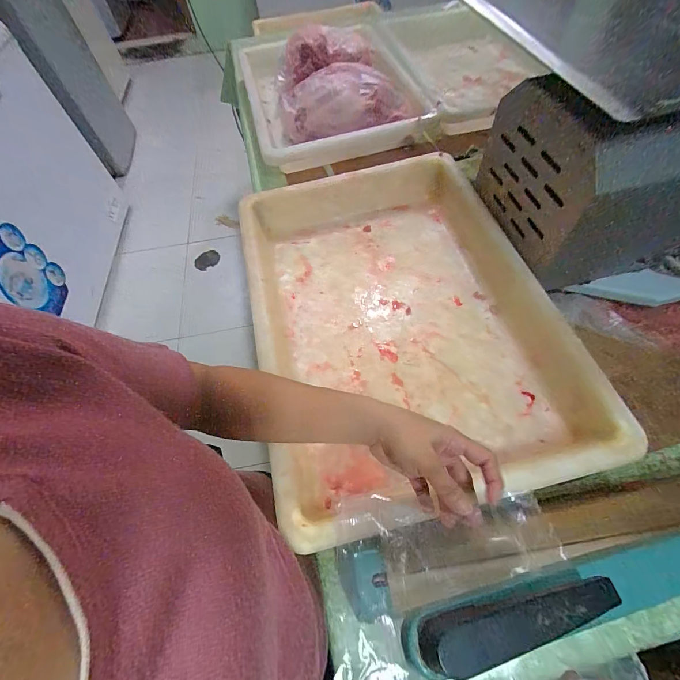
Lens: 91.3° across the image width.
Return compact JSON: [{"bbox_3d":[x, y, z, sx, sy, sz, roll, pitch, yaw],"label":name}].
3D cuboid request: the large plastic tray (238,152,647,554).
[{"bbox_3d":[0.081,-0.057,0.519,0.417,0.096,0.578,-14,60,-4],"label":"large plastic tray"}]

